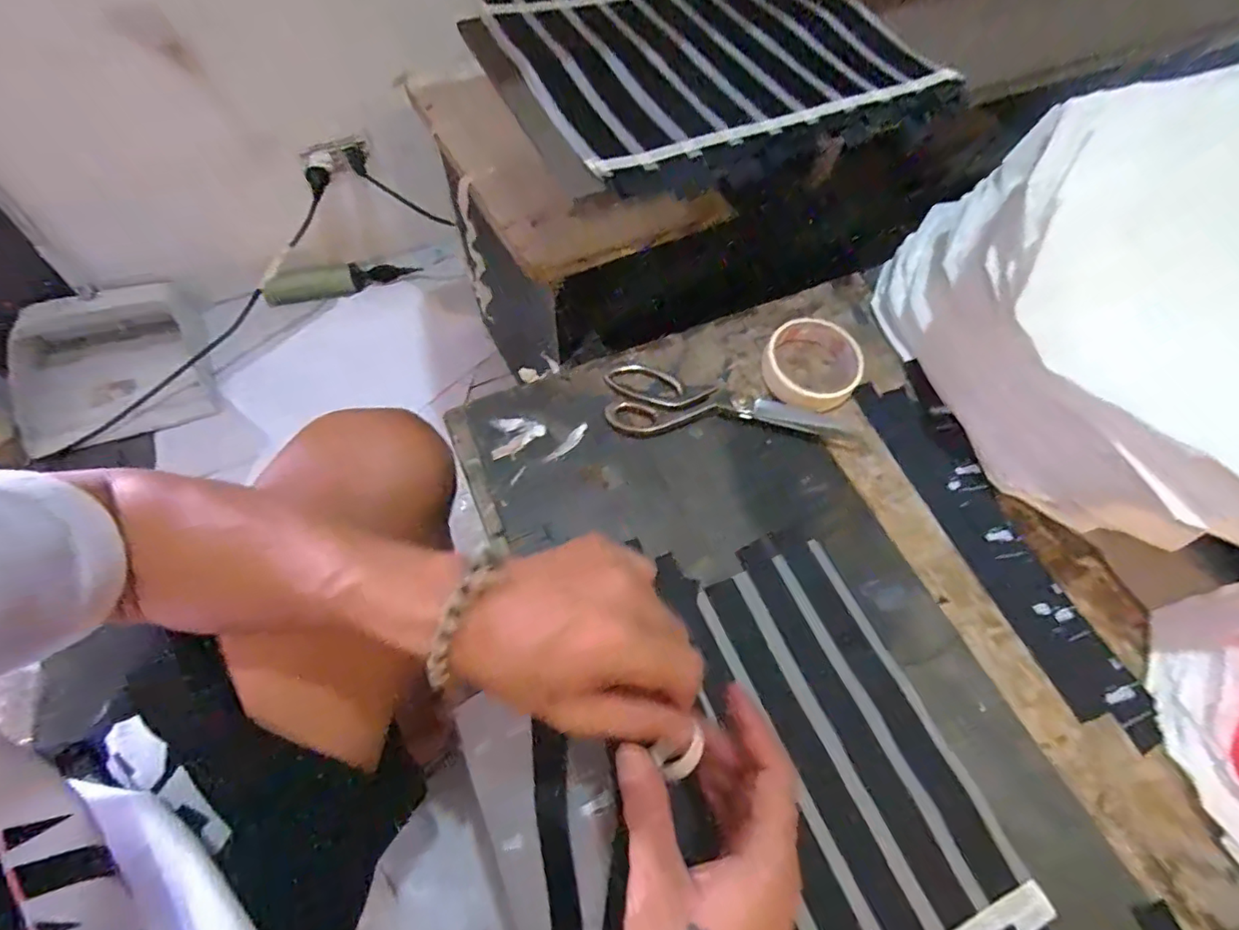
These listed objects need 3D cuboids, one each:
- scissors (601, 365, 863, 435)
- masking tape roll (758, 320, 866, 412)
[{"bbox_3d":[0.098,-0.058,0.507,0.217,0.012,0.073,1,62,-1],"label":"scissors"},{"bbox_3d":[0.181,-0.097,0.526,0.087,0.020,0.096,23,64,10],"label":"masking tape roll"}]

